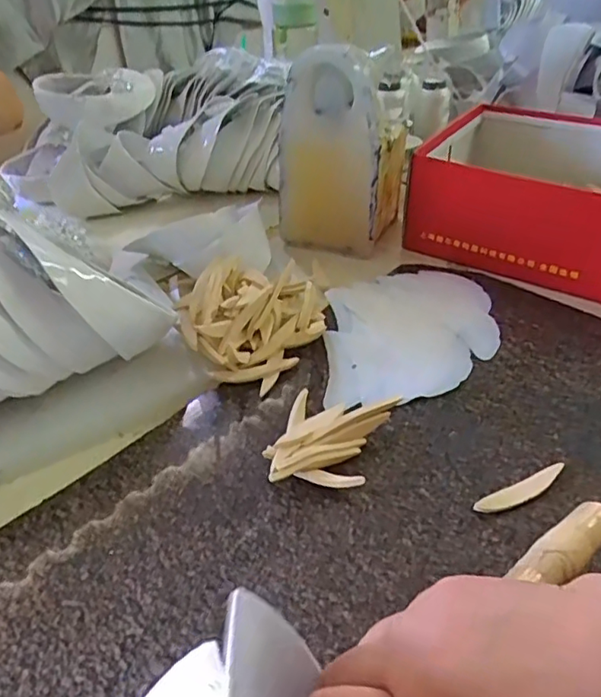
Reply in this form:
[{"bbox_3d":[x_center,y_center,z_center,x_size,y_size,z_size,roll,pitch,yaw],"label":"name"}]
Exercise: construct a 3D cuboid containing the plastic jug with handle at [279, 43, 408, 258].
[{"bbox_3d":[0.047,-0.220,0.633,0.114,0.192,0.108,14,40,21],"label":"plastic jug with handle"}]

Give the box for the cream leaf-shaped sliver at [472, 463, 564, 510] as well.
[{"bbox_3d":[0.142,0.090,0.371,0.071,0.005,0.012,-17,40,-19],"label":"cream leaf-shaped sliver"}]

